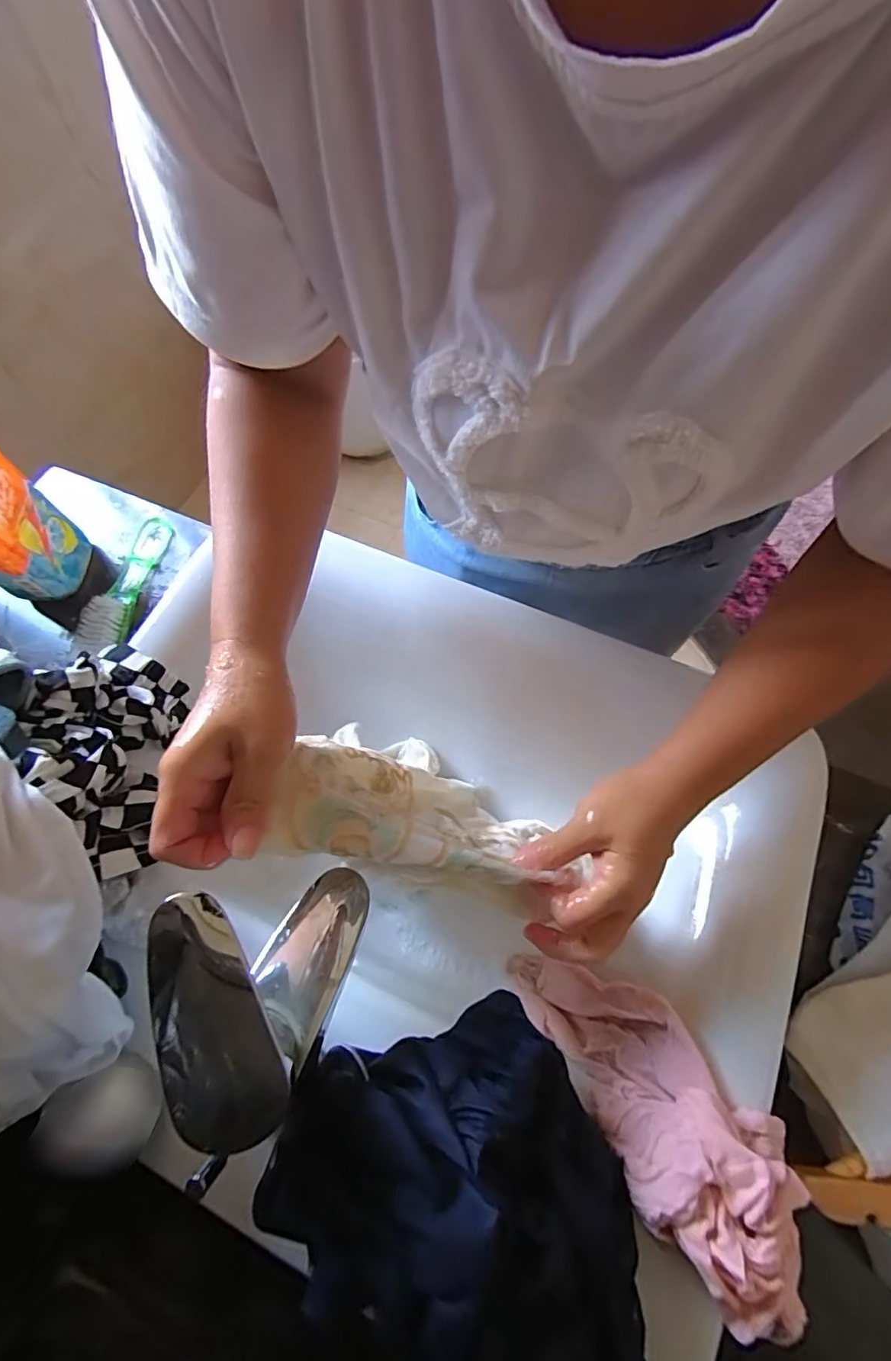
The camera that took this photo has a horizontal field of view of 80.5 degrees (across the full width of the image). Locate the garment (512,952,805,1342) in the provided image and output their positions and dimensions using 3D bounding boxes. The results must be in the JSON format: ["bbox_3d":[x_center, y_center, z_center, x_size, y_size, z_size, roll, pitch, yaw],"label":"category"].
[{"bbox_3d":[0.119,0.248,0.339,0.087,0.220,0.061,-37,115,-11],"label":"garment"}]

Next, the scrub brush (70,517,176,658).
[{"bbox_3d":[-0.350,-0.110,0.575,0.041,0.032,0.176,9,69,6],"label":"scrub brush"}]

